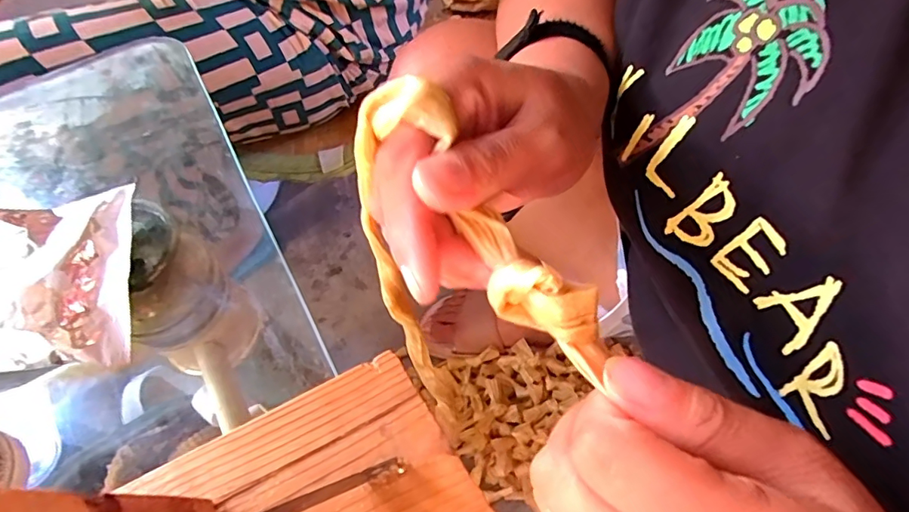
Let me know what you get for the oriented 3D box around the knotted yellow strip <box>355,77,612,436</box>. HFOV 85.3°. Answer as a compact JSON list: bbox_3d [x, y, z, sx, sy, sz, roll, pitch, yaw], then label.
[{"bbox_3d":[0.002,0.038,0.247,0.037,0.237,0.115,-34,67,-16],"label":"knotted yellow strip"}]

